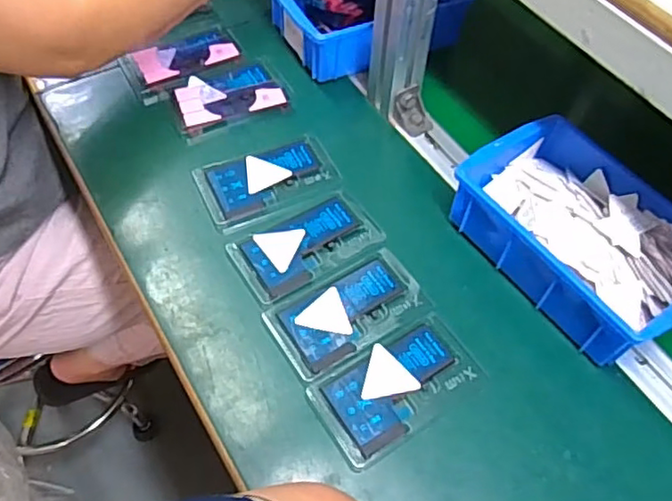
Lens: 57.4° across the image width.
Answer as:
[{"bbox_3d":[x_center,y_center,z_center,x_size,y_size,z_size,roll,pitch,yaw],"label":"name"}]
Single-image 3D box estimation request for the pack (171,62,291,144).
[{"bbox_3d":[-0.112,-0.157,0.637,0.109,0.013,0.074,-21,59,-17],"label":"pack"}]

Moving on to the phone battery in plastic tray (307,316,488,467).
[{"bbox_3d":[0.048,0.103,0.468,0.125,0.004,0.072,-25,61,-20],"label":"phone battery in plastic tray"}]

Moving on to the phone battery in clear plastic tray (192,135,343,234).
[{"bbox_3d":[-0.063,-0.066,0.580,0.125,0.008,0.080,-20,59,-17],"label":"phone battery in clear plastic tray"}]

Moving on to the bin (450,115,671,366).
[{"bbox_3d":[0.209,-0.014,0.523,0.142,0.064,0.203,-29,62,-21],"label":"bin"}]

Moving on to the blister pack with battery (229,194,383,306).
[{"bbox_3d":[-0.024,-0.006,0.538,0.125,0.004,0.071,-26,61,-20],"label":"blister pack with battery"}]

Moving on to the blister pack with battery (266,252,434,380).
[{"bbox_3d":[0.011,0.049,0.504,0.125,0.004,0.072,-26,61,-20],"label":"blister pack with battery"}]

